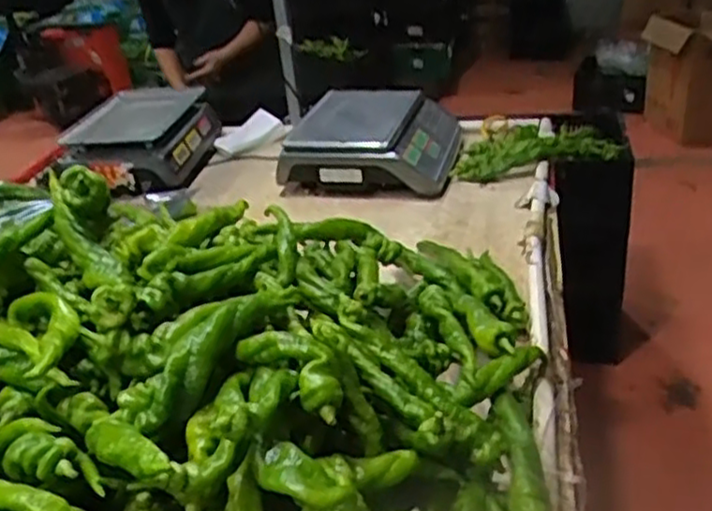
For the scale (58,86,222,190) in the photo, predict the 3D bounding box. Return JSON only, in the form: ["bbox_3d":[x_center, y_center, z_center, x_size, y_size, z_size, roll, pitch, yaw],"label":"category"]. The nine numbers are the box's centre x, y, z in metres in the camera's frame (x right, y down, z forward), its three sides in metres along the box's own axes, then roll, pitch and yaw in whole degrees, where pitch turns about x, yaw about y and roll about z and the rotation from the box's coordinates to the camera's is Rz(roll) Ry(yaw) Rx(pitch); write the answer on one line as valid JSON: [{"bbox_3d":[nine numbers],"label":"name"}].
[{"bbox_3d":[-0.502,-0.269,1.713,0.286,0.155,0.343,-1,29,9],"label":"scale"}]

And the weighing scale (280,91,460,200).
[{"bbox_3d":[0.034,-0.244,1.568,0.369,0.123,0.373,1,29,12],"label":"weighing scale"}]

